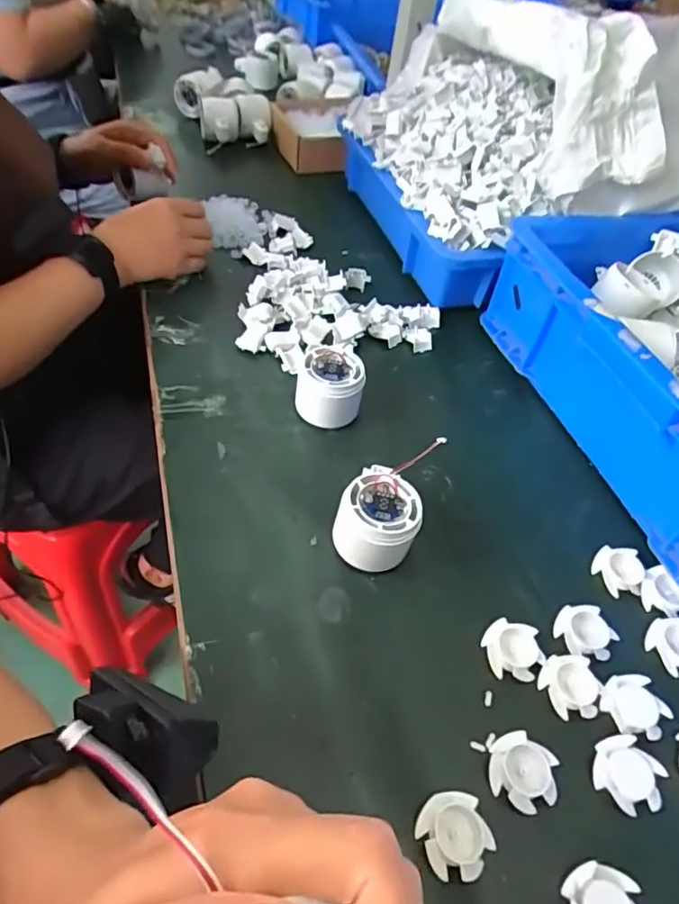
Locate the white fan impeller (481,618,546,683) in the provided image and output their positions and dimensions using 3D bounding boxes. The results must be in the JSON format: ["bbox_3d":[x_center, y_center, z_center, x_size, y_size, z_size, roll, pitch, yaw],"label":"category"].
[{"bbox_3d":[0.120,0.136,0.392,0.037,0.010,0.038,4,49,-5],"label":"white fan impeller"}]

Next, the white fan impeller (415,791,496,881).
[{"bbox_3d":[0.063,0.212,0.315,0.039,0.017,0.039,4,49,-5],"label":"white fan impeller"}]

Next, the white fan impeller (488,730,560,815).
[{"bbox_3d":[0.110,0.192,0.343,0.037,0.014,0.040,14,49,4],"label":"white fan impeller"}]

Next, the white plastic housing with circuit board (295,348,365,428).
[{"bbox_3d":[-0.008,-0.057,0.508,0.058,0.043,0.061,8,49,0],"label":"white plastic housing with circuit board"}]

